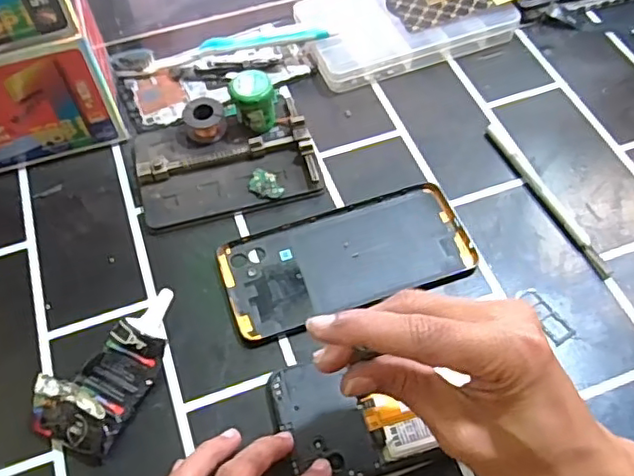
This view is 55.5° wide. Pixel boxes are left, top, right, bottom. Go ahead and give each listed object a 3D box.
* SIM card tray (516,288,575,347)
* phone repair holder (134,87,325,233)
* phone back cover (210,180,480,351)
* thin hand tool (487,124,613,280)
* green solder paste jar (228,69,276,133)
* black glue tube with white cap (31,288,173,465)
[{"bbox_3d":[0.144,0.048,0.378,0.016,0.004,0.040,-30,62,-16],"label":"SIM card tray"},{"bbox_3d":[-0.067,-0.059,0.442,0.126,0.019,0.093,-15,59,-8],"label":"phone repair holder"},{"bbox_3d":[0.020,0.012,0.405,0.163,0.004,0.077,-18,59,-10],"label":"phone back cover"},{"bbox_3d":[0.160,-0.031,0.425,0.009,0.006,0.142,-21,60,-12],"label":"thin hand tool"},{"bbox_3d":[-0.047,-0.098,0.448,0.030,0.042,0.030,-1,58,1],"label":"green solder paste jar"},{"bbox_3d":[-0.121,0.075,0.354,0.046,0.028,0.099,21,61,14],"label":"black glue tube with white cap"}]

